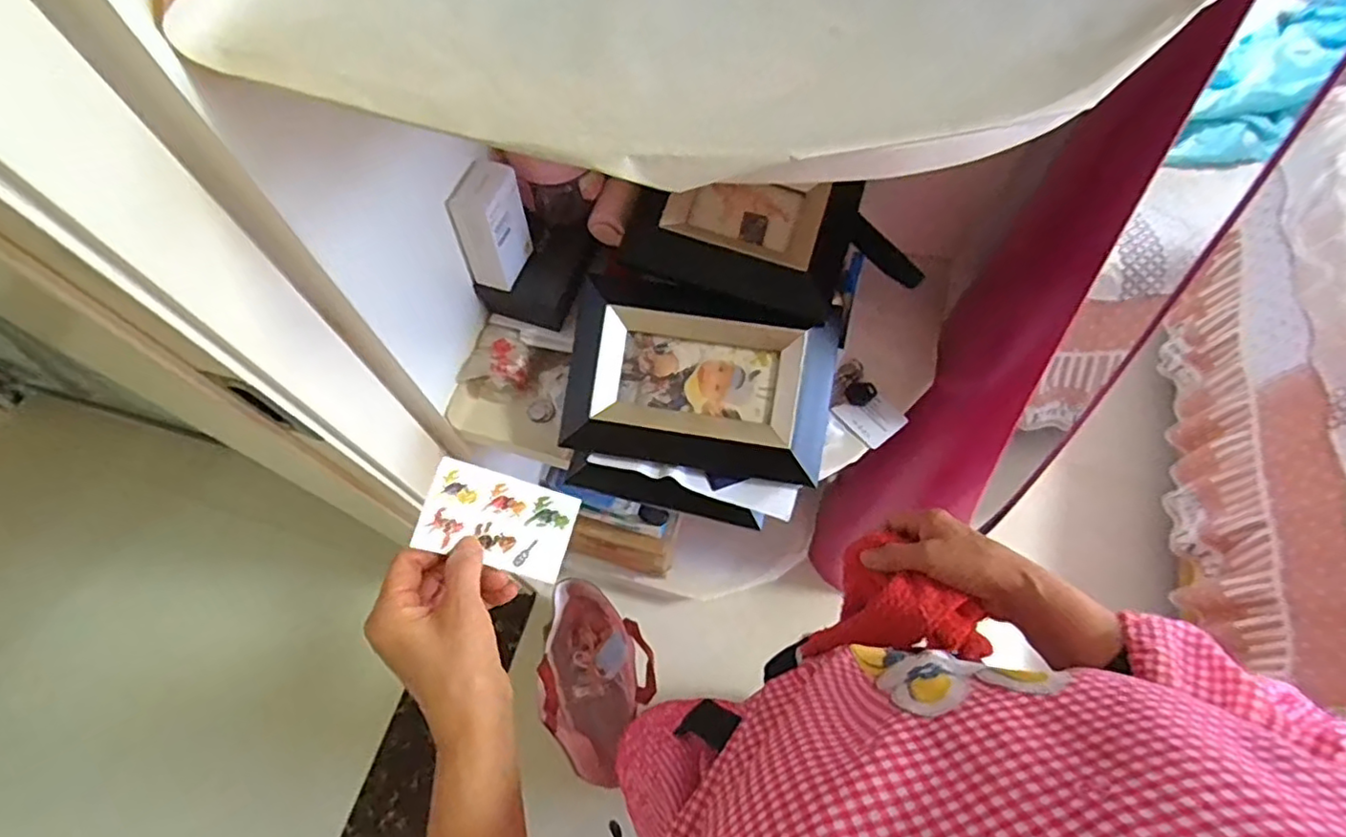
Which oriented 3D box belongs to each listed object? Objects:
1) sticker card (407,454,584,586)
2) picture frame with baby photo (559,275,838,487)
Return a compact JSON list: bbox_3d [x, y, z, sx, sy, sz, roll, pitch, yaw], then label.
[{"bbox_3d":[-0.107,0.063,0.400,0.089,0.013,0.054,22,74,-19],"label":"sticker card"},{"bbox_3d":[0.025,-0.038,0.614,0.243,0.033,0.167,9,85,5],"label":"picture frame with baby photo"}]

